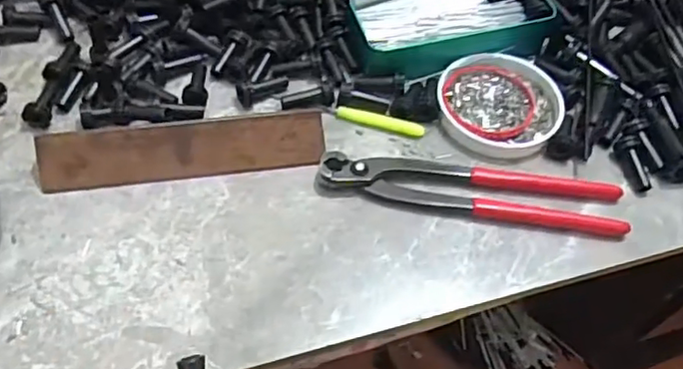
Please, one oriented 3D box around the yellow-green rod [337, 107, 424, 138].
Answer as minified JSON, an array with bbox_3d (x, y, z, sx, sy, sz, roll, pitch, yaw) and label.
[{"bbox_3d":[0.027,-0.044,0.437,0.062,0.006,0.007,13,55,5],"label":"yellow-green rod"}]

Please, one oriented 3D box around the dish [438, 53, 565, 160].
[{"bbox_3d":[0.114,-0.058,0.448,0.086,0.012,0.089,2,55,-3],"label":"dish"}]

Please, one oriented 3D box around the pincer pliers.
[{"bbox_3d":[0.085,0.002,0.404,0.195,0.013,0.036,8,55,2],"label":"pincer pliers"}]

